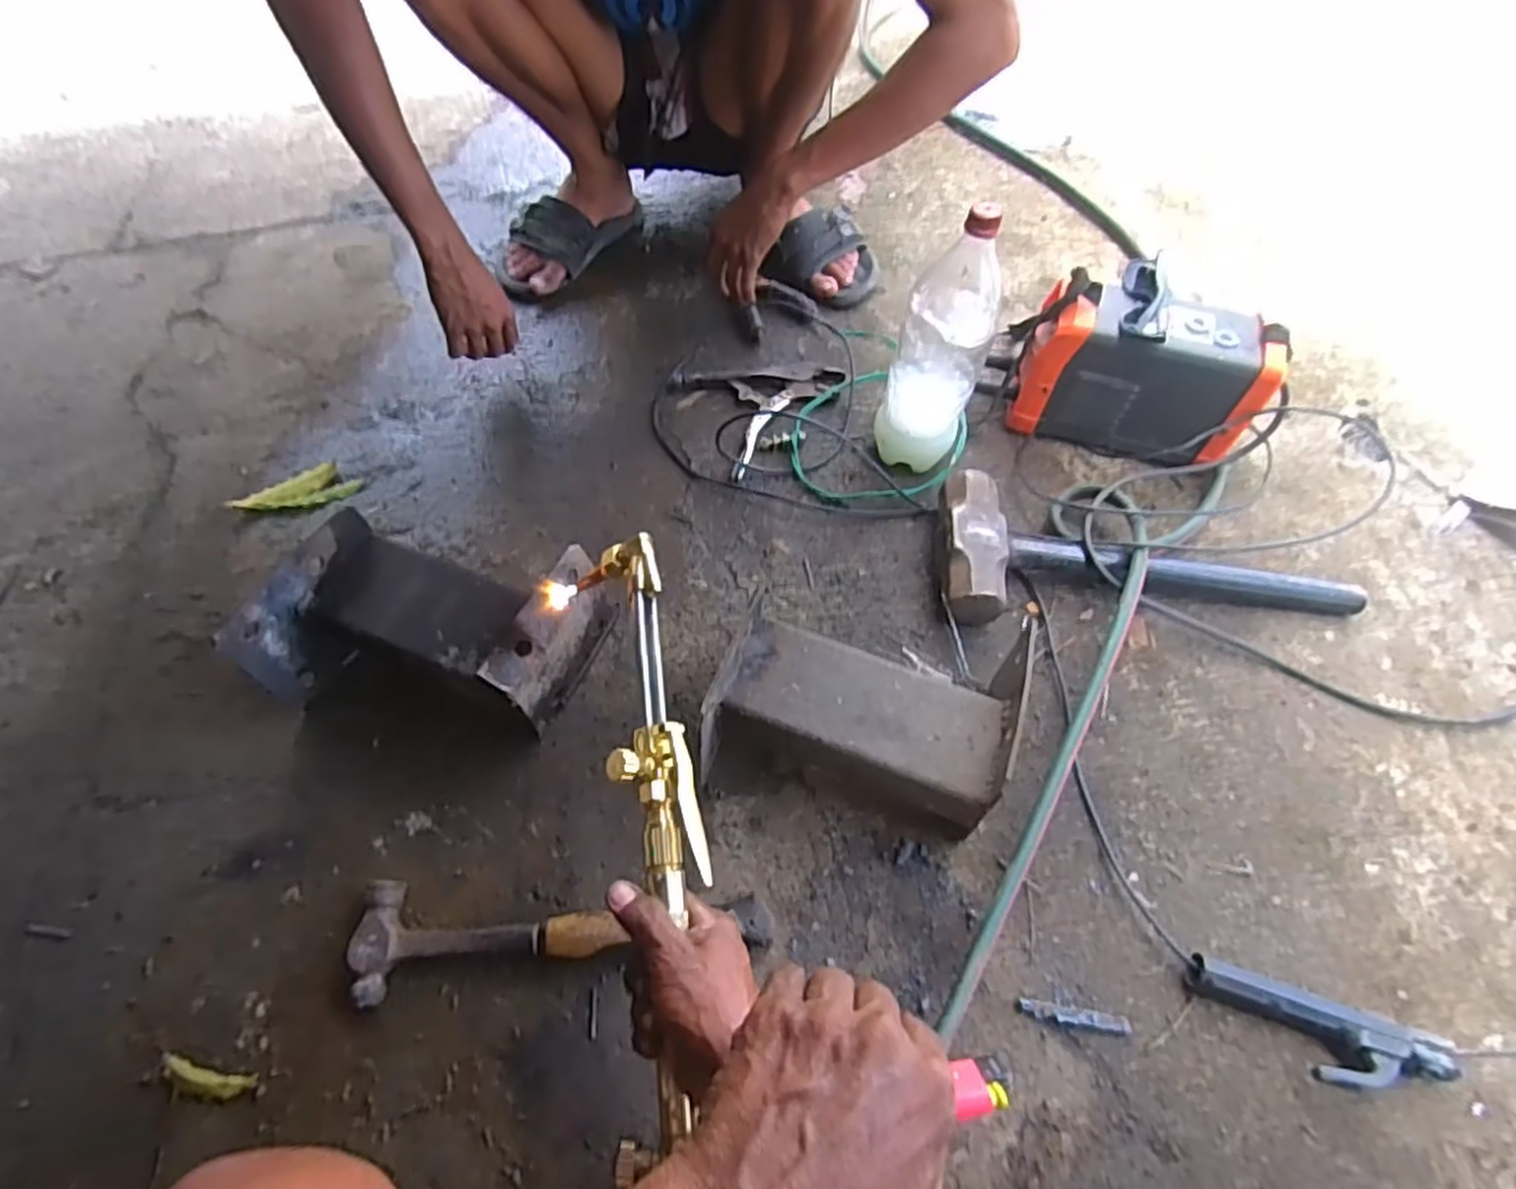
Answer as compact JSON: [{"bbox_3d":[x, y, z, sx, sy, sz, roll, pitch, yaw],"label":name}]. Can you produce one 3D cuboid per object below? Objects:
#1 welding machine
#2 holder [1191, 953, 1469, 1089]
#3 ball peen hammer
[{"bbox_3d":[0.438,-0.266,0.898,0.260,0.184,0.117,17,59,7],"label":"welding machine"},{"bbox_3d":[0.427,0.338,0.591,0.182,0.040,0.060,17,59,8],"label":"holder"},{"bbox_3d":[-0.158,0.264,0.633,0.330,0.034,0.087,-6,59,-6],"label":"ball peen hammer"}]

